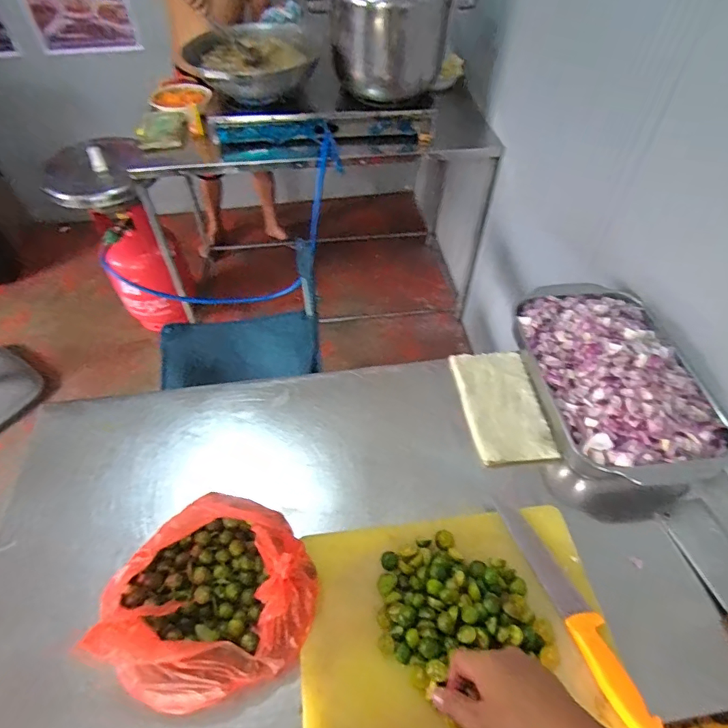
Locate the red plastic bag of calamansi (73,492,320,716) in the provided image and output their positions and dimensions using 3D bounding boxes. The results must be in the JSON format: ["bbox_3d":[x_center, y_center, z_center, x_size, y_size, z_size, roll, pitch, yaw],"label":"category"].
[{"bbox_3d":[-0.198,0.309,0.617,0.229,0.094,0.252,37,60,27],"label":"red plastic bag of calamansi"}]

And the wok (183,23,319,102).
[{"bbox_3d":[-0.303,-0.880,1.364,0.354,0.124,0.340,0,50,0],"label":"wok"}]

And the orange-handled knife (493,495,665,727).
[{"bbox_3d":[0.277,0.321,0.628,0.045,0.014,0.309,-17,52,-13],"label":"orange-handled knife"}]

